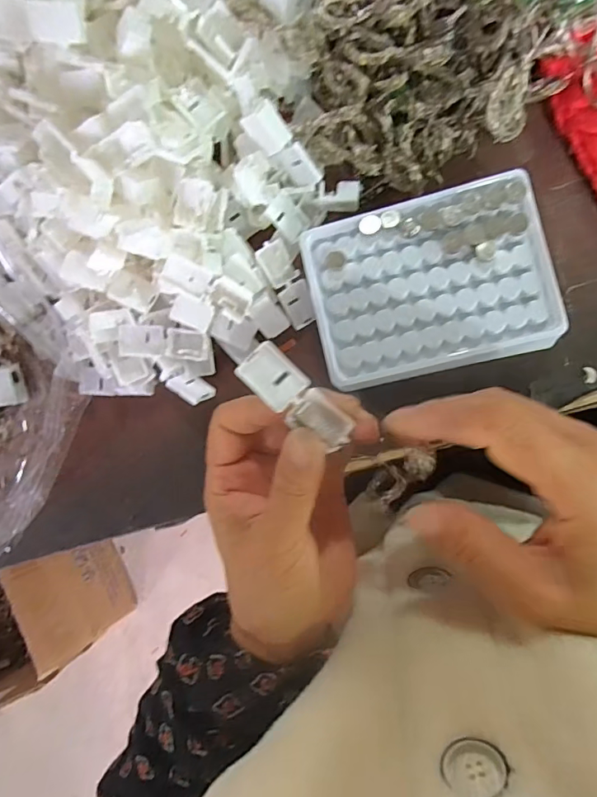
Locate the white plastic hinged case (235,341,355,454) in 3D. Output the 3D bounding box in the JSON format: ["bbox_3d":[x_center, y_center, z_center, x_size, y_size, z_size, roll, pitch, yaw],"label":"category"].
[{"bbox_3d":[0.000,-0.001,0.217,0.055,0.013,0.020,40,99,-8],"label":"white plastic hinged case"}]

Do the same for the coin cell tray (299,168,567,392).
[{"bbox_3d":[0.075,-0.066,0.288,0.129,0.029,0.100,-13,87,9],"label":"coin cell tray"}]

